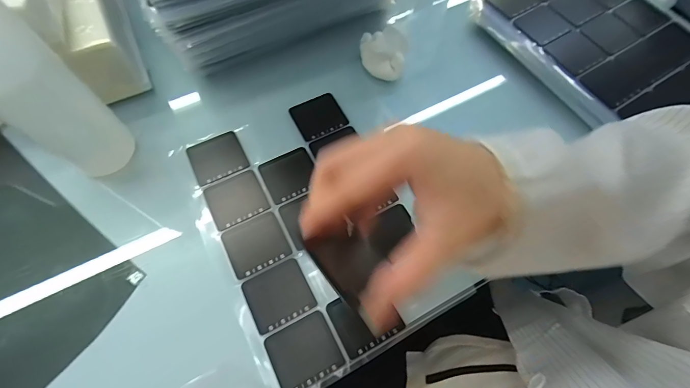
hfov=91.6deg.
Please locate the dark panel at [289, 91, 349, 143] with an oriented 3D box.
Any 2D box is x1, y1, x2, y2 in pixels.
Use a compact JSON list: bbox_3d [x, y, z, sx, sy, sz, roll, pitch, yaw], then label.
[{"bbox_3d":[-0.030,-0.089,0.380,0.055,0.007,0.050,-25,75,-13],"label":"dark panel"}]

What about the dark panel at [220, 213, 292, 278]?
[{"bbox_3d":[-0.085,0.048,0.321,0.054,0.006,0.050,-27,71,-13],"label":"dark panel"}]

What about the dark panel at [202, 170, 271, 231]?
[{"bbox_3d":[-0.110,0.005,0.340,0.054,0.004,0.050,-26,71,-12],"label":"dark panel"}]

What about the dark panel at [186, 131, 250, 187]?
[{"bbox_3d":[-0.135,-0.038,0.358,0.054,0.005,0.049,-26,71,-12],"label":"dark panel"}]

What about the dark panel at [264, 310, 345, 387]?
[{"bbox_3d":[-0.035,0.134,0.284,0.055,0.005,0.049,-26,71,-12],"label":"dark panel"}]

